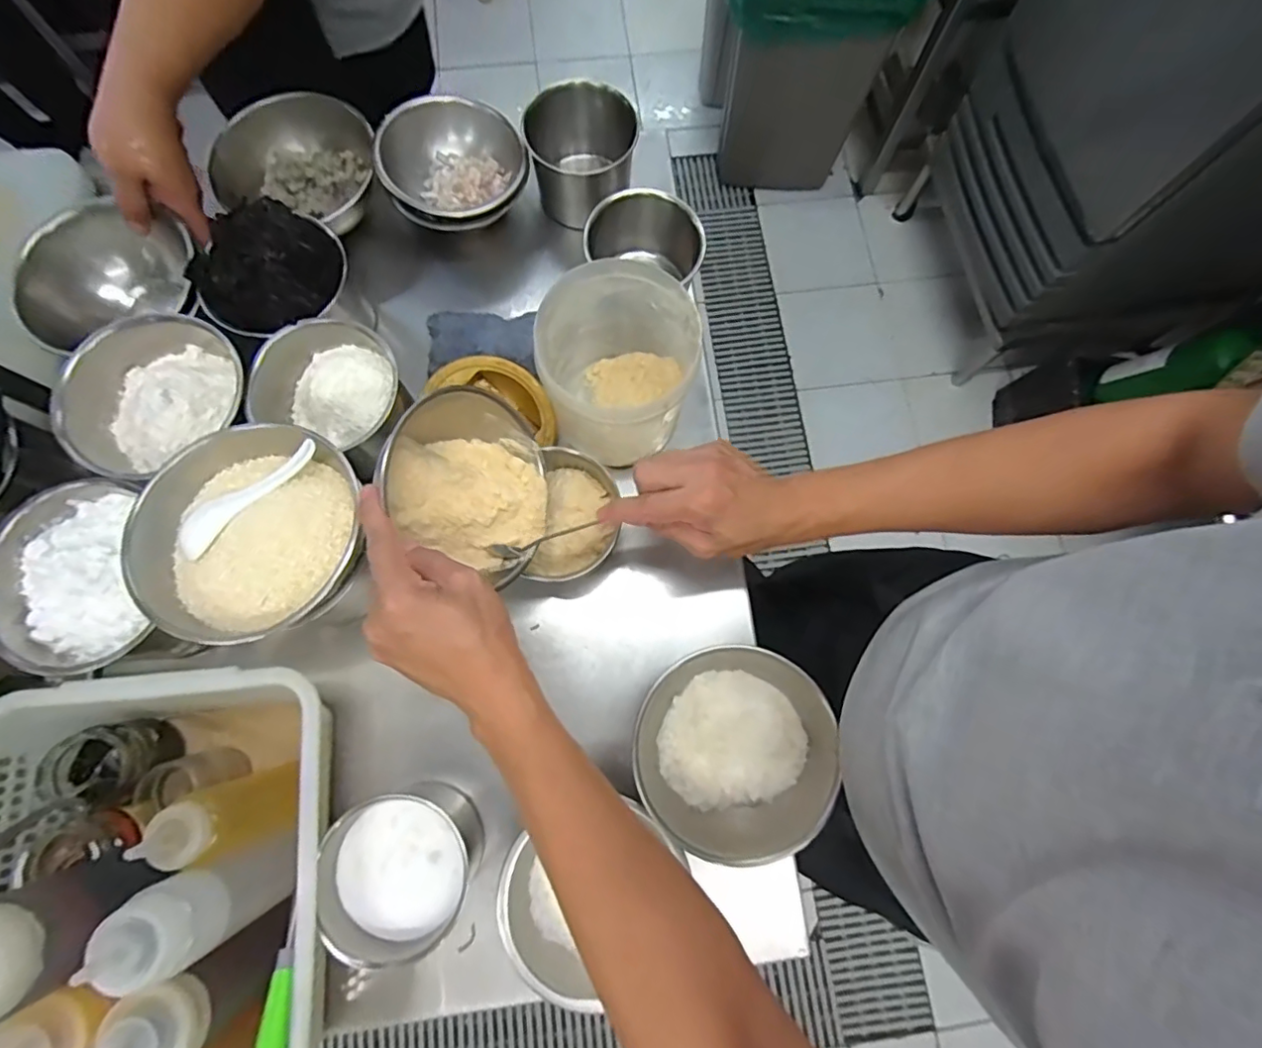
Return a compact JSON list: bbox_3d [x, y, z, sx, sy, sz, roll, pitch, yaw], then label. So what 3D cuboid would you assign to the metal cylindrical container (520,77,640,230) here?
[{"bbox_3d":[-0.057,-0.413,0.638,0.111,0.098,0.106,0,77,-2],"label":"metal cylindrical container"}]

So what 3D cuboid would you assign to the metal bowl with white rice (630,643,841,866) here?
[{"bbox_3d":[0.095,0.201,0.501,0.172,0.056,0.167,0,77,-2],"label":"metal bowl with white rice"}]

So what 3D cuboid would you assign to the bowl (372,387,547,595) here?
[{"bbox_3d":[-0.134,-0.037,0.468,0.142,0.075,0.126,35,72,-34],"label":"bowl"}]

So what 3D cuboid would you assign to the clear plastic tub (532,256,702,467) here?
[{"bbox_3d":[-0.016,-0.142,0.545,0.134,0.154,0.140,0,77,-2],"label":"clear plastic tub"}]

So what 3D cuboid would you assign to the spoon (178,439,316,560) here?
[{"bbox_3d":[-0.306,-0.027,0.444,0.035,0.020,0.127,44,79,8],"label":"spoon"}]

